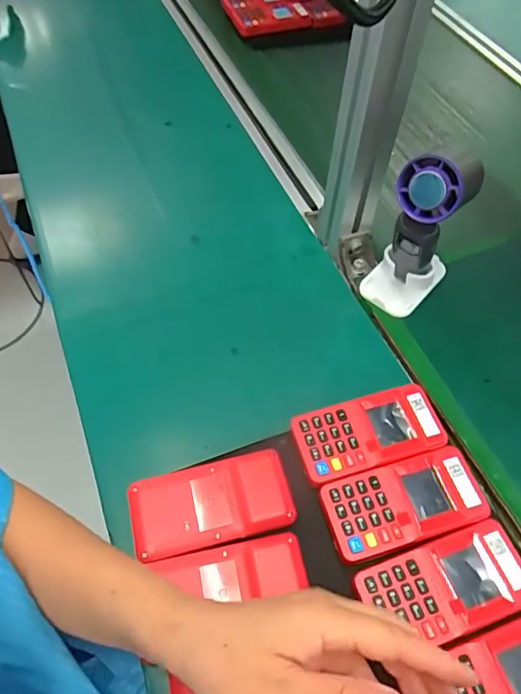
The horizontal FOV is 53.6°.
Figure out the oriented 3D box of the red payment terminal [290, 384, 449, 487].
[{"bbox_3d":[0.090,0.071,0.428,0.120,0.016,0.061,-13,58,-11],"label":"red payment terminal"}]

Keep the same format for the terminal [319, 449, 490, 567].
[{"bbox_3d":[0.111,0.120,0.398,0.121,0.017,0.059,-13,58,-11],"label":"terminal"}]

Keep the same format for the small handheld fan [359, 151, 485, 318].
[{"bbox_3d":[0.147,-0.107,0.471,0.058,0.157,0.089,37,64,20],"label":"small handheld fan"}]

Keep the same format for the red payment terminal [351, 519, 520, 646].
[{"bbox_3d":[0.133,0.171,0.368,0.118,0.018,0.060,-15,59,-13],"label":"red payment terminal"}]

